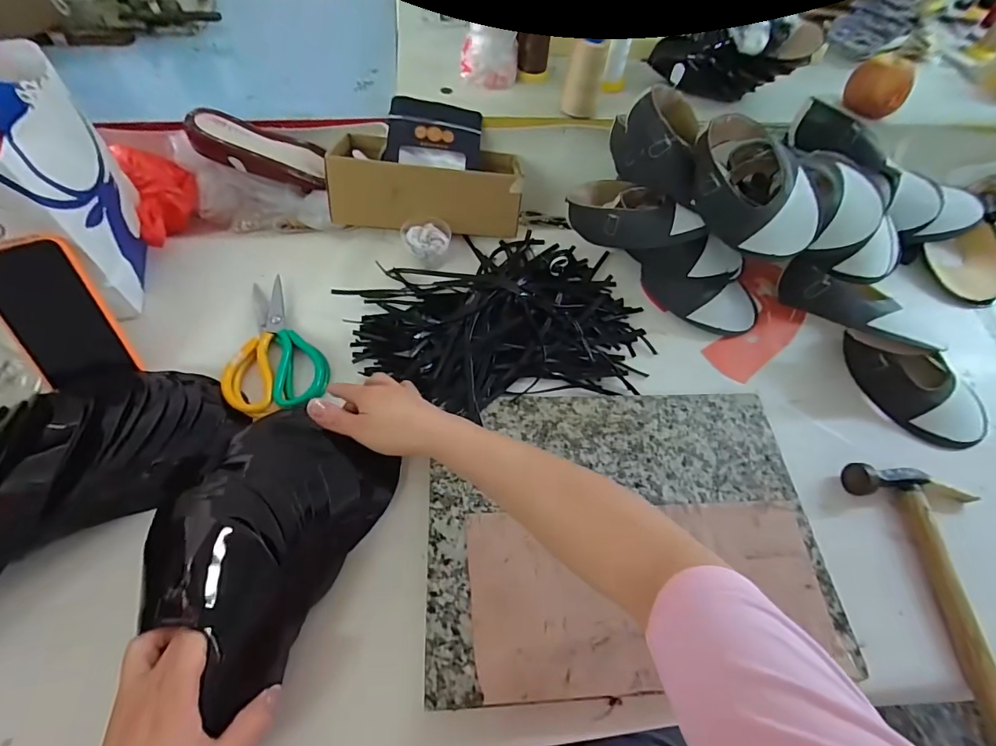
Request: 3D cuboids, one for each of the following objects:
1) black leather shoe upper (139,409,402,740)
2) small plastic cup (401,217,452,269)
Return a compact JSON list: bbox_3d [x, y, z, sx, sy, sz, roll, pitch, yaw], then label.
[{"bbox_3d":[-0.200,0.139,0.388,0.146,0.071,0.206,19,59,7],"label":"black leather shoe upper"},{"bbox_3d":[-0.094,-0.176,0.615,0.060,0.039,0.066,2,59,-3],"label":"small plastic cup"}]

